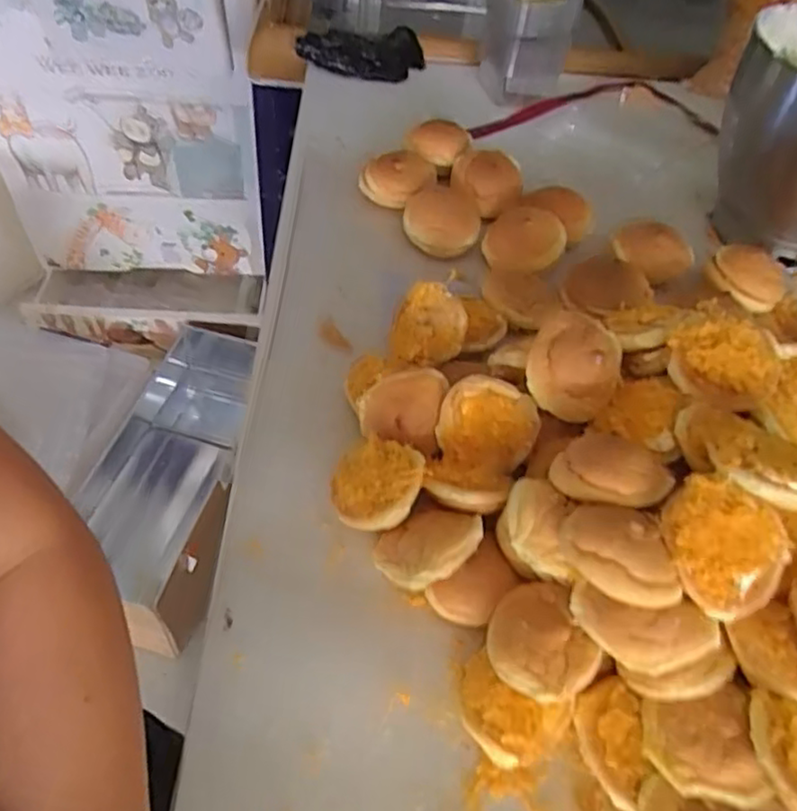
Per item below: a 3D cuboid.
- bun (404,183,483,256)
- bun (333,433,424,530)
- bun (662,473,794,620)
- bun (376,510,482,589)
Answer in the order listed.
[{"bbox_3d":[0.051,-0.211,0.750,0.080,0.032,0.084,13,51,5],"label":"bun"},{"bbox_3d":[-0.013,0.060,0.523,0.071,0.031,0.077,6,53,31],"label":"bun"},{"bbox_3d":[0.202,0.089,0.434,0.076,0.035,0.074,35,83,7],"label":"bun"},{"bbox_3d":[0.026,0.103,0.496,0.077,0.027,0.060,-26,34,-16],"label":"bun"}]

